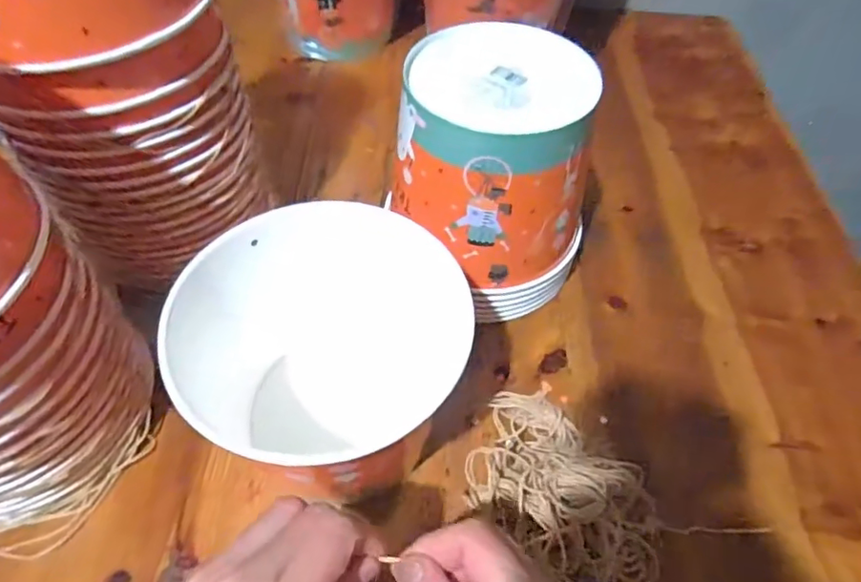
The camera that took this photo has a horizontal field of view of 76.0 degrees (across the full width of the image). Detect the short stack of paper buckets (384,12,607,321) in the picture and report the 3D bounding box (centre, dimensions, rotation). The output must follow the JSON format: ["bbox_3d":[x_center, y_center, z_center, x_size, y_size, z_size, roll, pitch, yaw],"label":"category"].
[{"bbox_3d":[0.050,-0.082,0.430,0.140,0.177,0.140,19,55,10],"label":"short stack of paper buckets"}]

